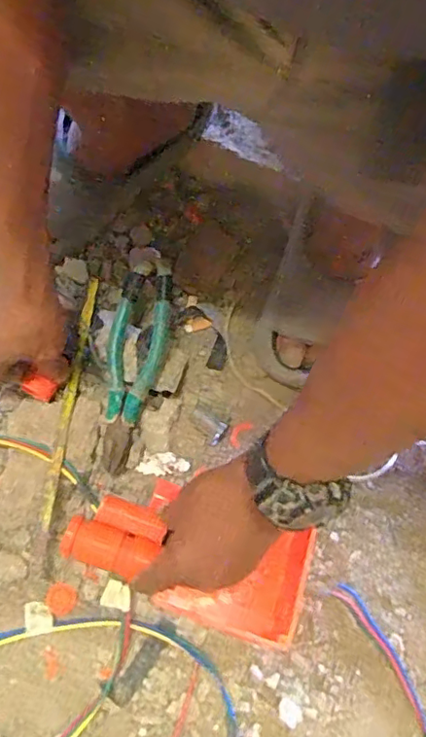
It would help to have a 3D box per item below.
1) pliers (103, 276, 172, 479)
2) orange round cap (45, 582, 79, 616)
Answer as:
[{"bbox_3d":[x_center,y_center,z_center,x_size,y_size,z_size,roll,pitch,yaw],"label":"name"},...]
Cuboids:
[{"bbox_3d":[-0.086,0.010,0.563,0.058,0.029,0.190,15,74,-1],"label":"pliers"},{"bbox_3d":[-0.146,0.222,0.533,0.029,0.006,0.027,20,74,1],"label":"orange round cap"}]

